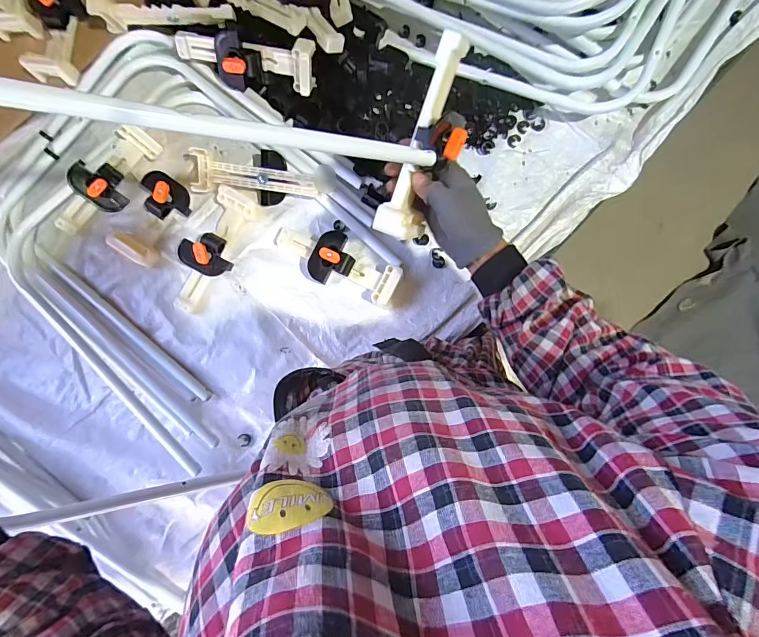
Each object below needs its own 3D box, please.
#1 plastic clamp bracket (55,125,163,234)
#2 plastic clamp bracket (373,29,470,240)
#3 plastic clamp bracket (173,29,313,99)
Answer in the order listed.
[{"bbox_3d":[-0.429,-0.213,0.630,0.079,0.054,0.199,38,88,4],"label":"plastic clamp bracket"},{"bbox_3d":[0.054,-0.179,0.420,0.058,0.043,0.194,23,114,6],"label":"plastic clamp bracket"},{"bbox_3d":[-0.199,-0.382,0.603,0.205,0.053,0.070,5,115,-1],"label":"plastic clamp bracket"}]

